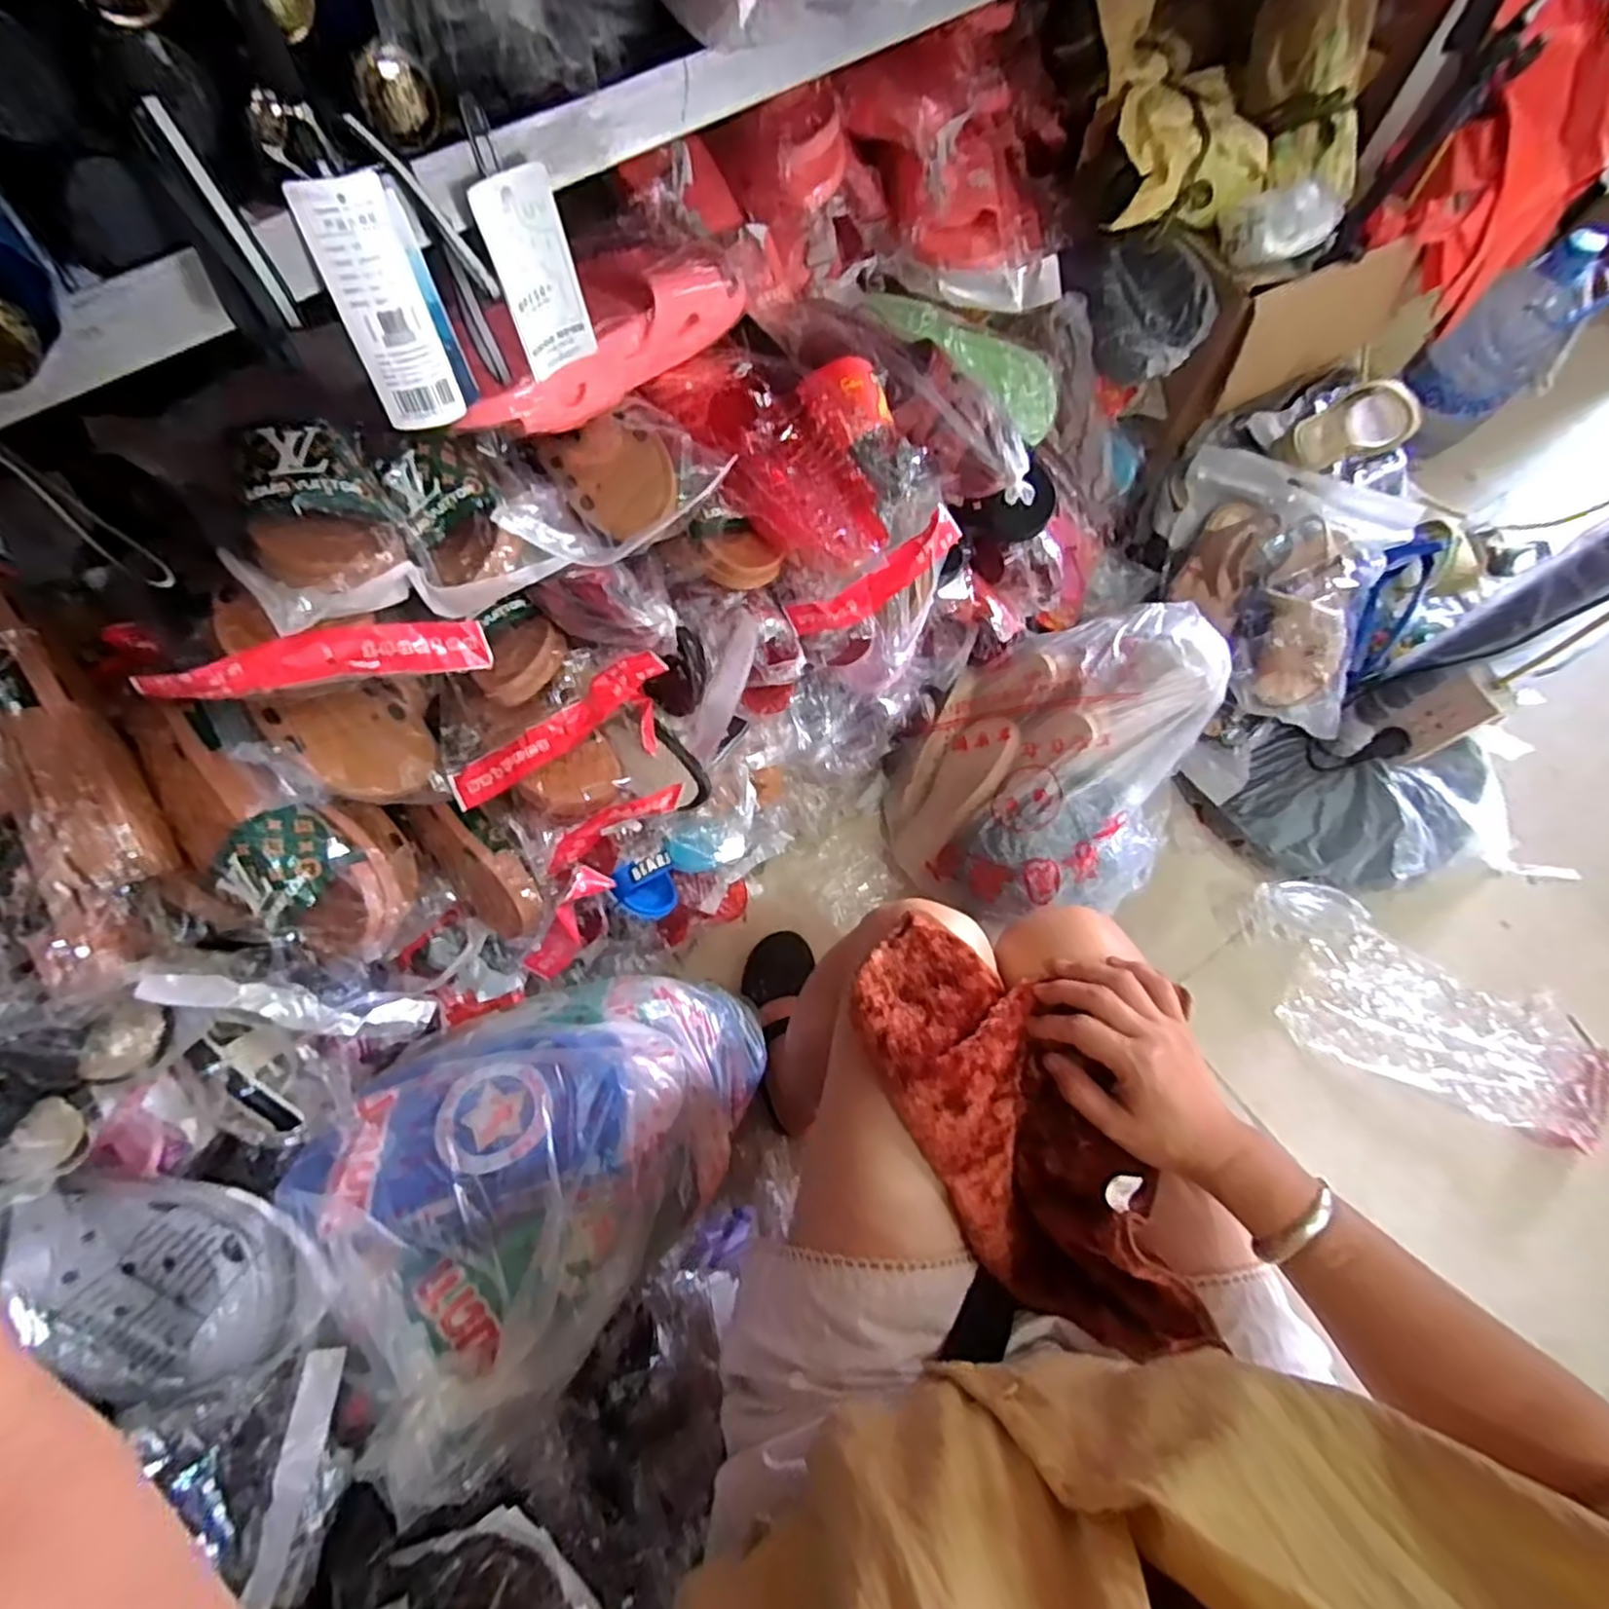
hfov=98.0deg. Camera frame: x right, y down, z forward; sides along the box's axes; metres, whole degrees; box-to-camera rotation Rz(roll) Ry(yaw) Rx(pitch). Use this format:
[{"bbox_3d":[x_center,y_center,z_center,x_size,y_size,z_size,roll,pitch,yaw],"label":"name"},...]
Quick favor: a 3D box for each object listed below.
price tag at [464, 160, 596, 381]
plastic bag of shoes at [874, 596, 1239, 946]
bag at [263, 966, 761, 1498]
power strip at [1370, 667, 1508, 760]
[{"bbox_3d":[-0.135,-0.267,0.357,0.041,0.091,0.005,-37,75,-13],"label":"price tag"},{"bbox_3d":[0.319,-0.054,0.873,0.313,0.200,0.411,41,74,15],"label":"plastic bag of shoes"},{"bbox_3d":[-0.217,0.282,0.647,0.290,0.190,0.464,35,44,17],"label":"bag"},{"bbox_3d":[0.695,-0.096,0.762,0.021,0.128,0.058,-19,69,-7],"label":"power strip"}]

